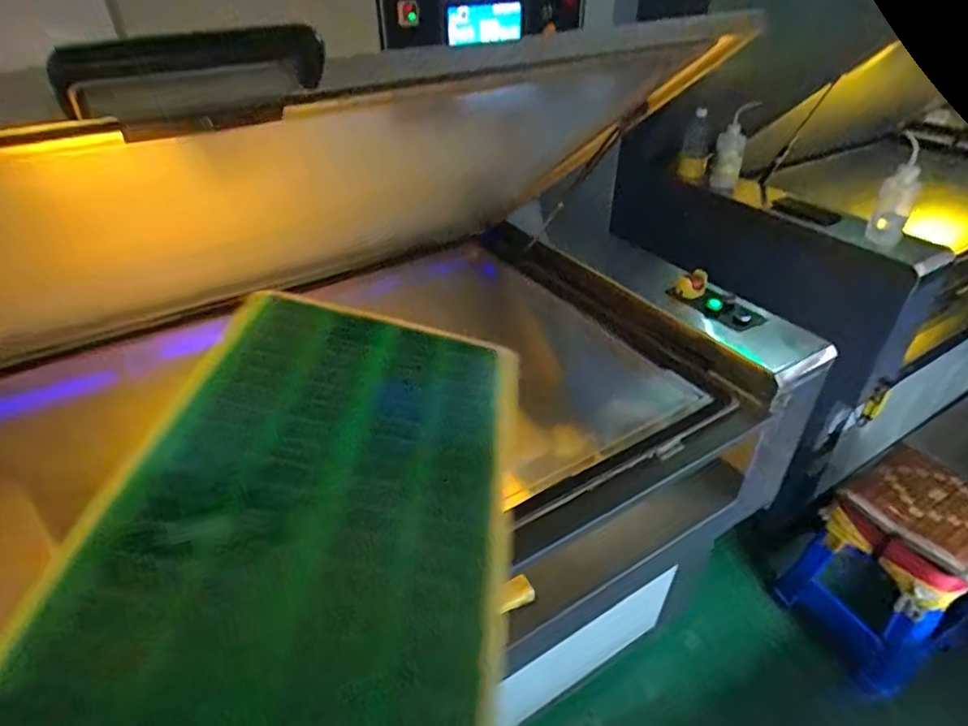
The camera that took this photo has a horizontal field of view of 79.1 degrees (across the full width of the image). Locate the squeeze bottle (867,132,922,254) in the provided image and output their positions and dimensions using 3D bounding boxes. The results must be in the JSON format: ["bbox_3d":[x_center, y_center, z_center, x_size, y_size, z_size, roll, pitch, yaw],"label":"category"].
[{"bbox_3d":[0.922,-0.376,1.300,0.076,0.208,0.075,24,43,28],"label":"squeeze bottle"}]

